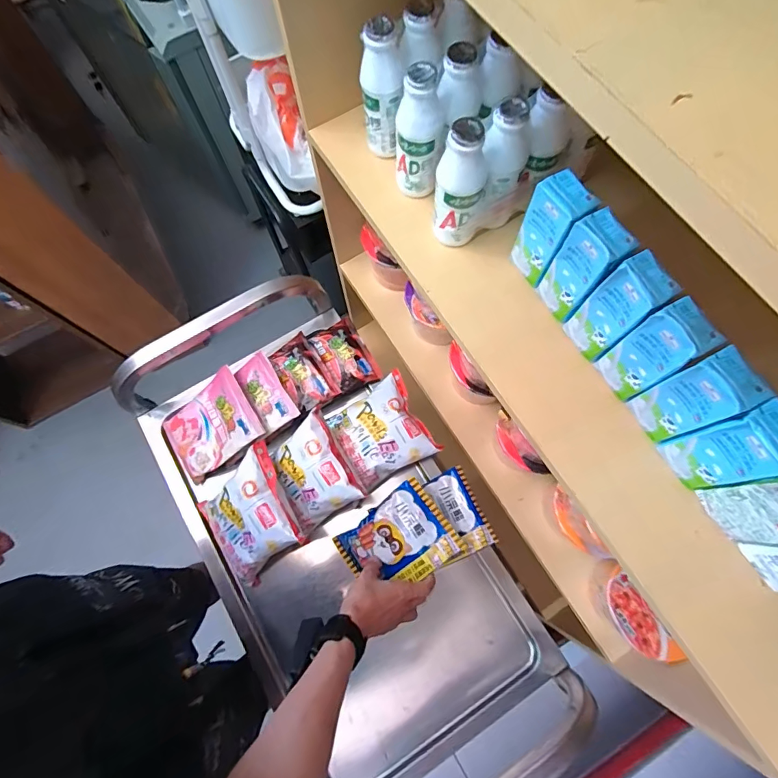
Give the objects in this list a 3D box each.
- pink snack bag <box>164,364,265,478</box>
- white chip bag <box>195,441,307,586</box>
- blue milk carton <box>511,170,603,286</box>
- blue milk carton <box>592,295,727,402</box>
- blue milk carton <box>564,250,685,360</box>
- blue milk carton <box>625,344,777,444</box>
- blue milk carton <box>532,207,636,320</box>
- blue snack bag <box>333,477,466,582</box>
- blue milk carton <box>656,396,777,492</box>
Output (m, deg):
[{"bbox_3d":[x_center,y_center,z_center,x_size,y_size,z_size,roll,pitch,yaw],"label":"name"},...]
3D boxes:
[{"bbox_3d":[-0.289,0.063,0.730,0.159,0.040,0.134,-40,70,11],"label":"pink snack bag"},{"bbox_3d":[-0.208,0.194,0.643,0.173,0.055,0.156,-43,76,21],"label":"white chip bag"},{"bbox_3d":[0.163,-0.162,0.448,0.031,0.115,0.051,-37,75,-10],"label":"blue milk carton"},{"bbox_3d":[0.245,-0.032,0.407,0.040,0.113,0.049,-28,74,-8],"label":"blue milk carton"},{"bbox_3d":[0.219,-0.075,0.422,0.037,0.117,0.049,-27,74,-8],"label":"blue milk carton"},{"bbox_3d":[0.271,0.010,0.393,0.035,0.114,0.049,-26,74,-7],"label":"blue milk carton"},{"bbox_3d":[0.193,-0.118,0.437,0.033,0.113,0.052,-31,75,-9],"label":"blue milk carton"},{"bbox_3d":[0.013,0.237,0.670,0.165,0.030,0.124,-39,78,2],"label":"blue snack bag"},{"bbox_3d":[0.296,0.054,0.380,0.035,0.114,0.052,-26,74,-7],"label":"blue milk carton"}]

